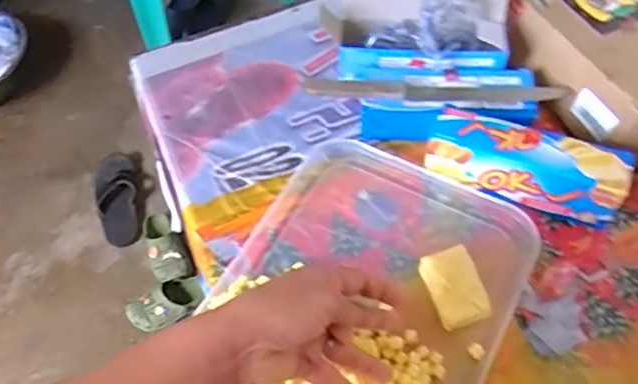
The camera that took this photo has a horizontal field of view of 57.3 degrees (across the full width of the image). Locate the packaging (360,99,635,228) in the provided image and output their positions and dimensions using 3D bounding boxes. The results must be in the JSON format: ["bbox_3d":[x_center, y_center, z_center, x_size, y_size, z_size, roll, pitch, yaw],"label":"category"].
[{"bbox_3d":[0.162,-0.037,0.574,0.249,0.072,0.049,21,59,17],"label":"packaging"}]

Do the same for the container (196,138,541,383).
[{"bbox_3d":[0.039,0.093,0.514,0.241,0.042,0.312,25,60,19],"label":"container"}]

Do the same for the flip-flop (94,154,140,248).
[{"bbox_3d":[-0.526,0.019,1.516,0.103,0.045,0.277,-15,55,-6],"label":"flip-flop"}]

